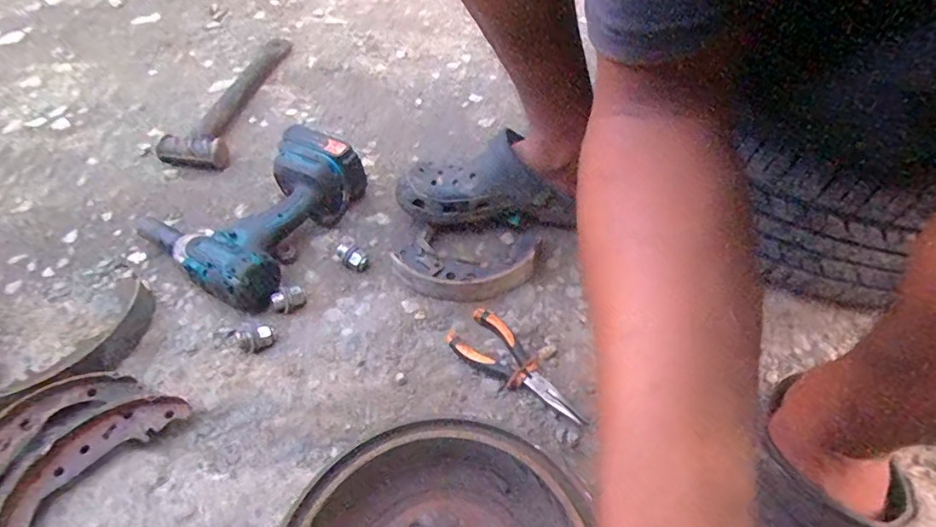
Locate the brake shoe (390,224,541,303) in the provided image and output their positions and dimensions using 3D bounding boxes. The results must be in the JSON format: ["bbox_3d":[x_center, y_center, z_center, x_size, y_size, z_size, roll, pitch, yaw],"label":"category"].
[{"bbox_3d":[-0.002,-0.002,0.593,0.167,0.031,0.095,-2,51,5],"label":"brake shoe"}]

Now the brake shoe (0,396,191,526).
[{"bbox_3d":[-0.334,0.185,0.451,0.071,0.029,0.174,16,55,19],"label":"brake shoe"}]

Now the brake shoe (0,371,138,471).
[{"bbox_3d":[-0.391,0.159,0.460,0.058,0.031,0.172,20,56,21],"label":"brake shoe"}]

